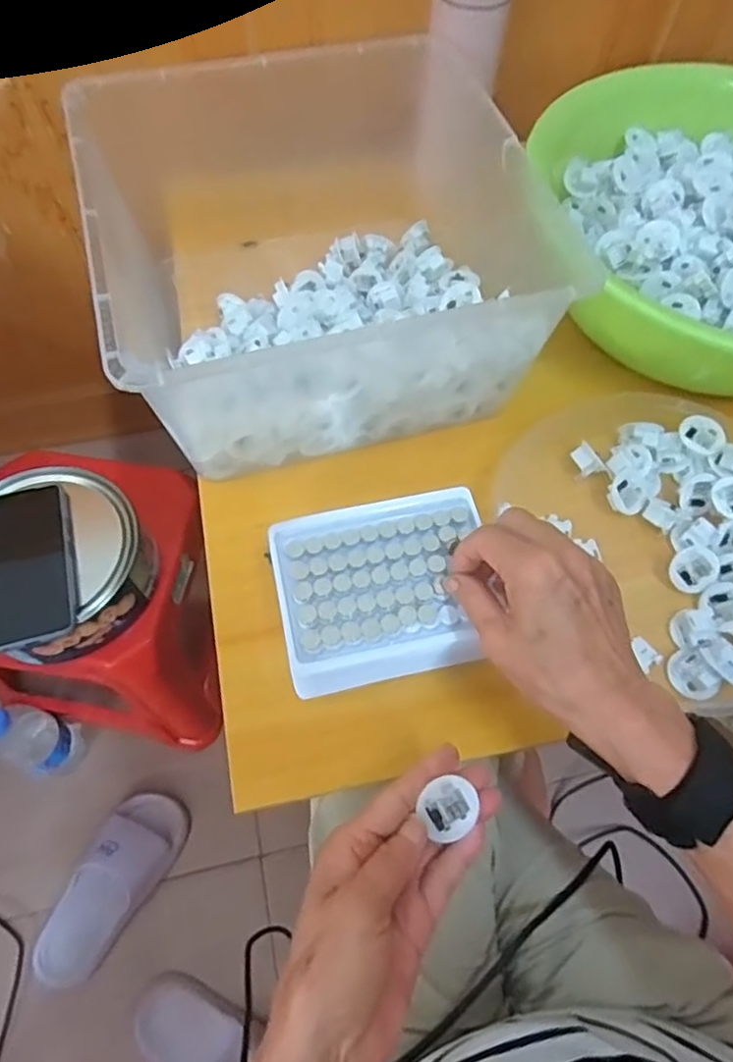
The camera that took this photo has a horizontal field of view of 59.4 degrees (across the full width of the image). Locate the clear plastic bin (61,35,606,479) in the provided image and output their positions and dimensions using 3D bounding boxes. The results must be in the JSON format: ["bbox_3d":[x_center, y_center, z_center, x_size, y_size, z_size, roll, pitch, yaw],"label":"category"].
[{"bbox_3d":[-0.042,-0.200,0.498,0.296,0.152,0.290,-13,65,-8],"label":"clear plastic bin"}]

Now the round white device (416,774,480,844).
[{"bbox_3d":[0.043,0.139,0.327,0.025,0.009,0.028,37,83,-11],"label":"round white device"}]

